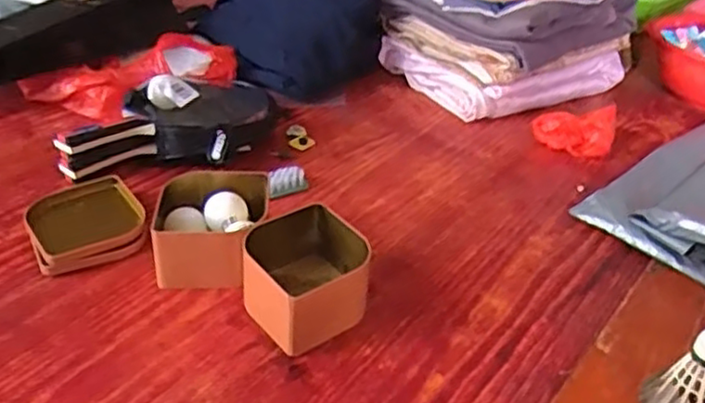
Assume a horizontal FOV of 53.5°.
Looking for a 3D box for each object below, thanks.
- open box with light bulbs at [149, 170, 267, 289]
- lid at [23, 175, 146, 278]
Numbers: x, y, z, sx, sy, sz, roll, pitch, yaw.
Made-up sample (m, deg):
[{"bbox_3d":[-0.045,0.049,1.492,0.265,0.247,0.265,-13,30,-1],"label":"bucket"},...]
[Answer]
[{"bbox_3d":[-0.130,0.025,0.636,0.100,0.065,0.101,1,33,-4],"label":"open box with light bulbs"},{"bbox_3d":[-0.252,0.020,0.666,0.103,0.020,0.115,-16,37,-27],"label":"lid"}]

